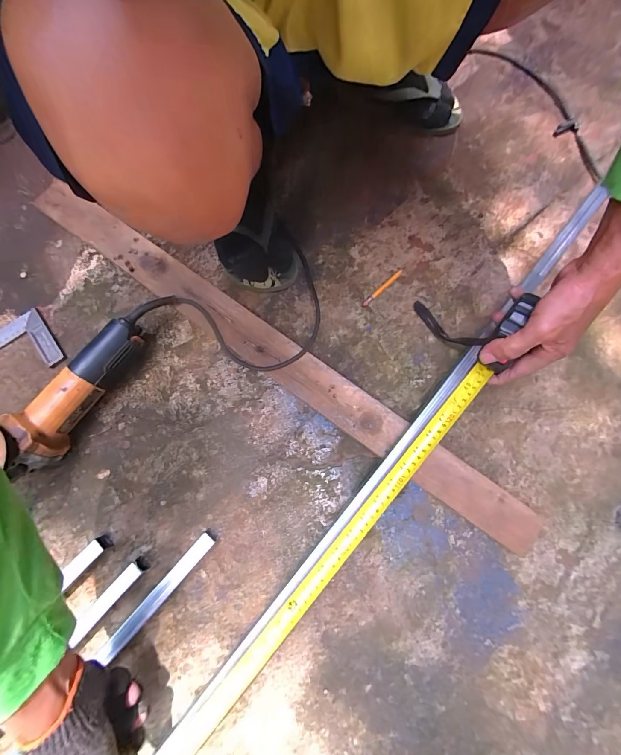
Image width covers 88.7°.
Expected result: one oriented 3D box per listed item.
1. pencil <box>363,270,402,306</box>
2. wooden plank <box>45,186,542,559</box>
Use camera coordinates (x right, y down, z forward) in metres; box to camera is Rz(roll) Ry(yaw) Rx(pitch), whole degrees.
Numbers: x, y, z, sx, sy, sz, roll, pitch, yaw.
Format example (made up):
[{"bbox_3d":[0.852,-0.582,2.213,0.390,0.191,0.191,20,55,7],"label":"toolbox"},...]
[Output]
[{"bbox_3d":[0.113,-0.141,0.497,0.083,0.004,0.009,-43,80,-8],"label":"pencil"},{"bbox_3d":[-0.066,-0.050,0.470,0.846,0.029,0.072,35,80,8],"label":"wooden plank"}]

